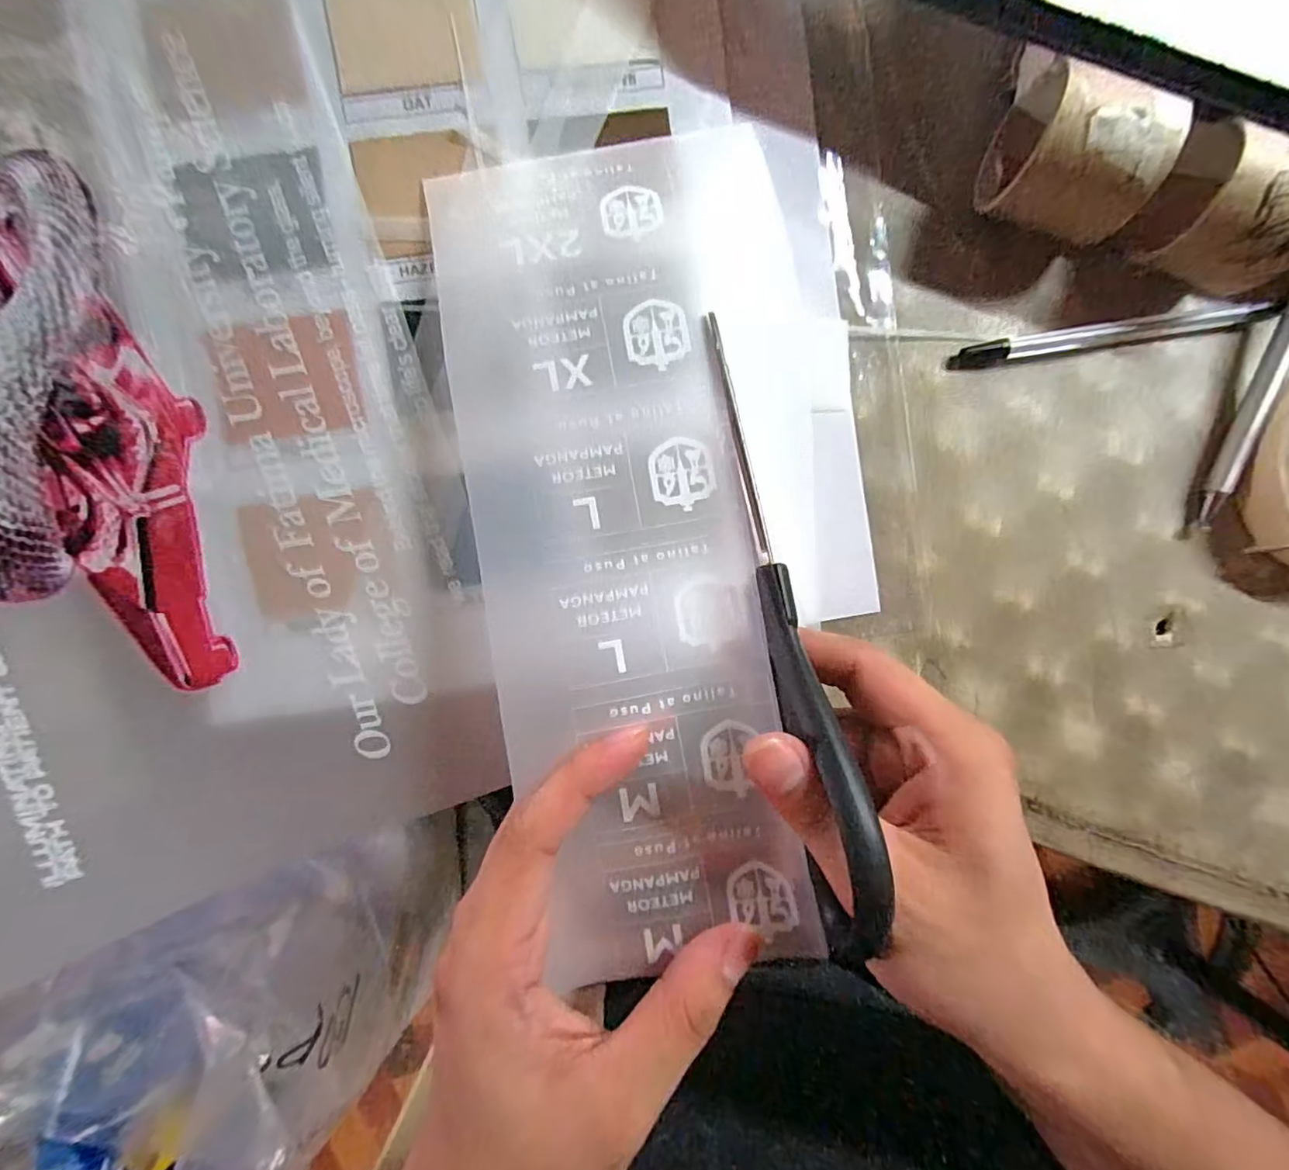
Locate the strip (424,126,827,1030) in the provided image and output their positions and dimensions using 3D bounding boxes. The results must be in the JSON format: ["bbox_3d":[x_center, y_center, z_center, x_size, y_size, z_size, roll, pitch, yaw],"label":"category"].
[{"bbox_3d":[-0.005,-0.017,0.180,0.092,0.013,0.265,-8,86,-2],"label":"strip"}]

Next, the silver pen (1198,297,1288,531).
[{"bbox_3d":[0.243,-0.083,0.217,0.009,0.007,0.125,21,91,-3],"label":"silver pen"}]

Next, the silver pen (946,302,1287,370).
[{"bbox_3d":[0.184,-0.098,0.217,0.130,0.004,0.009,-10,93,-2],"label":"silver pen"}]

